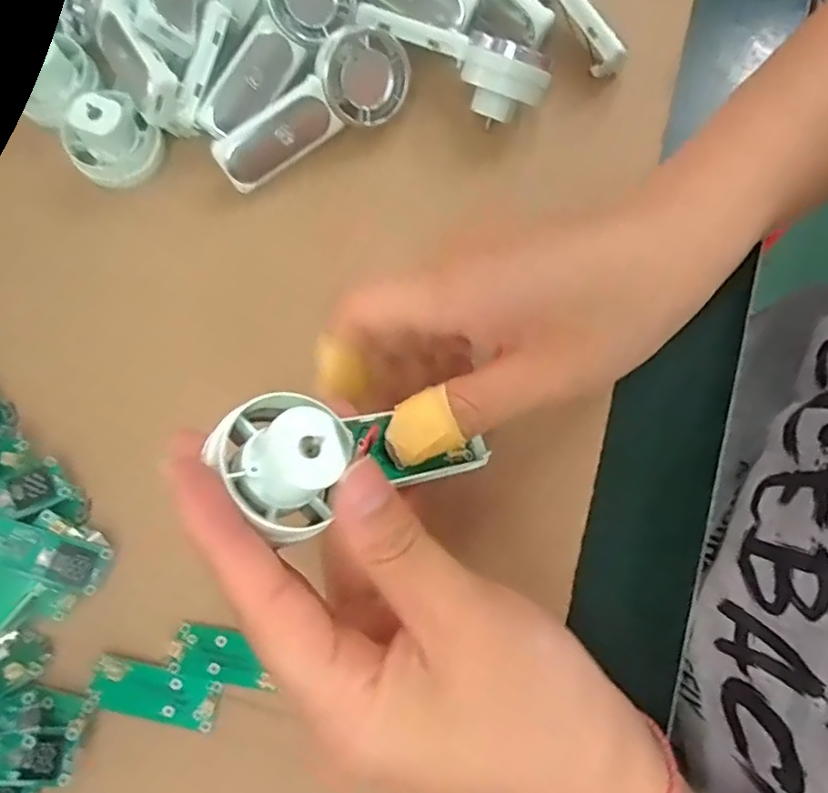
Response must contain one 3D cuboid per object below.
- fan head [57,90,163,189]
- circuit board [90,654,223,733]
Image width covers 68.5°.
[{"bbox_3d":[-0.133,-0.113,0.267,0.032,0.031,0.036,40,79,7],"label":"fan head"},{"bbox_3d":[-0.100,0.114,0.235,0.047,0.004,0.019,16,67,-6],"label":"circuit board"}]

